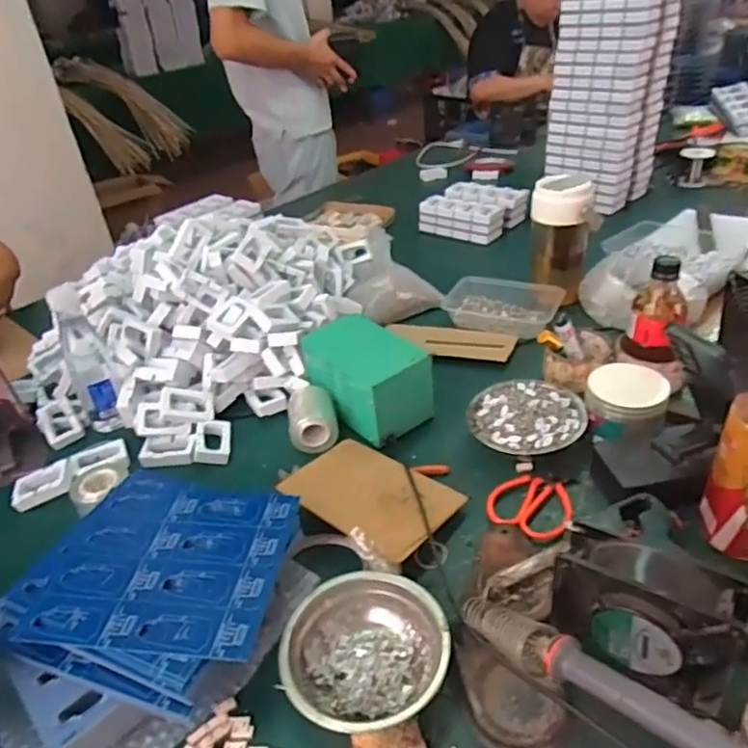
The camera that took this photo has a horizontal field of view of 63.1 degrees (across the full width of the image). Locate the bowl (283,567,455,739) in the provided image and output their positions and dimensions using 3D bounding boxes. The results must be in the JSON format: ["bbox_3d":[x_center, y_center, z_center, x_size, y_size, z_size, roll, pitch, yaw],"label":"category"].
[{"bbox_3d":[-0.006,0.219,0.480,0.126,0.039,0.119,-5,34,4],"label":"bowl"}]

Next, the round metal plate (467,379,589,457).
[{"bbox_3d":[0.171,0.044,0.686,0.125,0.011,0.126,7,37,22],"label":"round metal plate"}]

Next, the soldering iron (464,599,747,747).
[{"bbox_3d":[0.133,0.180,0.348,0.030,0.032,0.248,-29,20,-29],"label":"soldering iron"}]

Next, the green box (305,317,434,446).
[{"bbox_3d":[-0.013,-0.004,0.751,0.097,0.104,0.150,-27,38,-27],"label":"green box"}]

